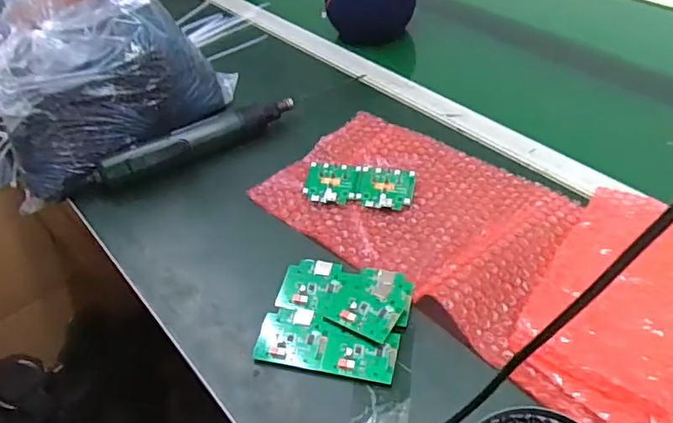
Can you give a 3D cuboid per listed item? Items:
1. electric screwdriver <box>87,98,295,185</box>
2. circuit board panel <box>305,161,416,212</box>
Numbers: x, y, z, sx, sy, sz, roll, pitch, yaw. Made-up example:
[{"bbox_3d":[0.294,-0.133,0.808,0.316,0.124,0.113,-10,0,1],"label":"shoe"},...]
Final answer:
[{"bbox_3d":[-0.163,-0.087,0.638,0.246,0.028,0.039,-24,47,-16],"label":"electric screwdriver"},{"bbox_3d":[0.024,-0.029,0.583,0.115,0.008,0.055,4,46,12],"label":"circuit board panel"}]

